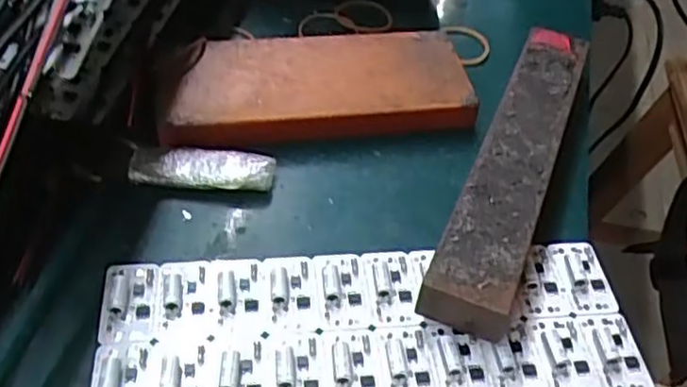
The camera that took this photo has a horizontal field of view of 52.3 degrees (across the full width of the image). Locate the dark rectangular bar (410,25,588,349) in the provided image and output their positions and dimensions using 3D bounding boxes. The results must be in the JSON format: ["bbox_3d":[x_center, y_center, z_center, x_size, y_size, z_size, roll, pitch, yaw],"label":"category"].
[{"bbox_3d":[0.075,-0.013,0.310,0.031,0.029,0.182,19,48,11],"label":"dark rectangular bar"}]

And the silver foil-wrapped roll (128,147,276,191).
[{"bbox_3d":[-0.062,-0.011,0.303,0.062,0.013,0.019,7,47,0],"label":"silver foil-wrapped roll"}]

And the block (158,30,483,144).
[{"bbox_3d":[-0.014,-0.051,0.340,0.147,0.023,0.061,-6,48,-12],"label":"block"}]

